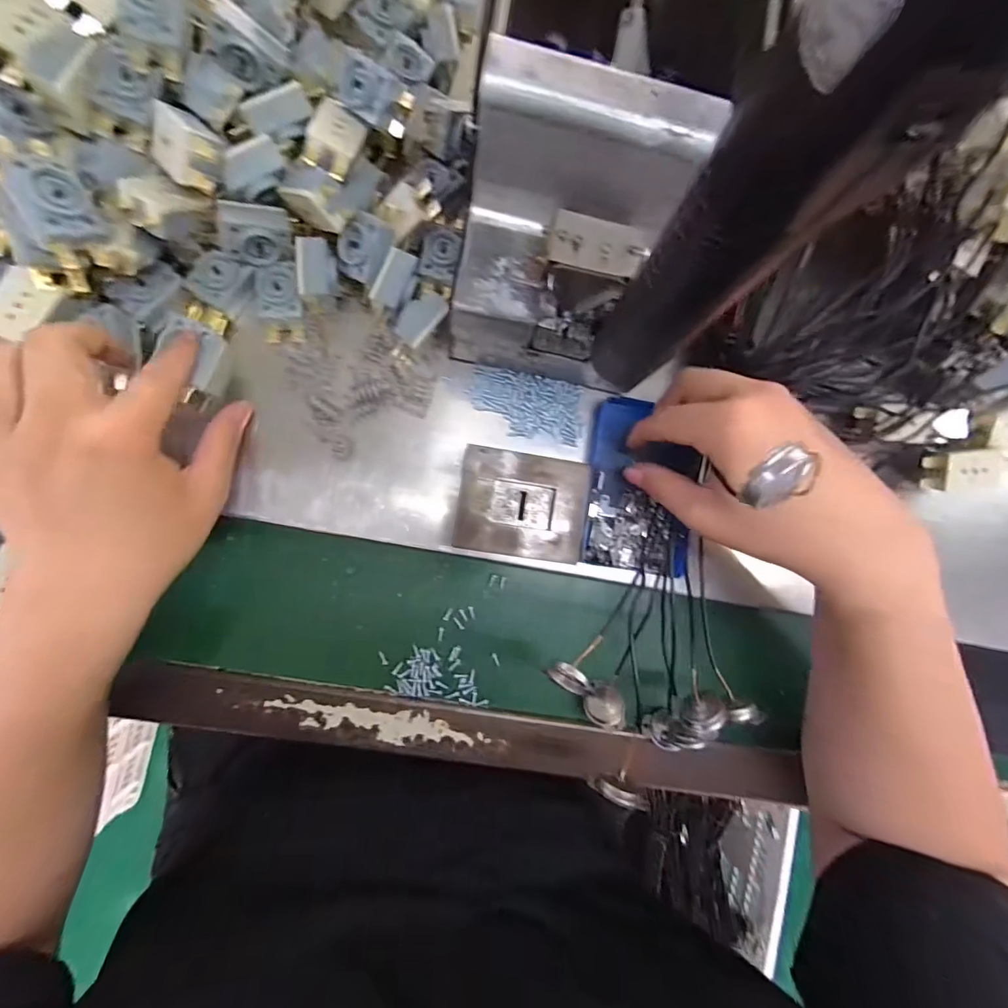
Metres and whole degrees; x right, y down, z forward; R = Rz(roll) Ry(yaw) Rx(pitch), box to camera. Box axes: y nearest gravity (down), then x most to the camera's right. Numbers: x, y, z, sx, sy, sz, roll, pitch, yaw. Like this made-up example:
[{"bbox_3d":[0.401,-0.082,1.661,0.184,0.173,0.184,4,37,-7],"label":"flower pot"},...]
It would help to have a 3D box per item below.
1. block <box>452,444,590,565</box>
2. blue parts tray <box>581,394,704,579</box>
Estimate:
[{"bbox_3d":[0.010,0.001,0.306,0.078,0.028,0.063,9,88,-6],"label":"block"},{"bbox_3d":[0.091,-0.011,0.314,0.067,0.027,0.109,9,88,-6],"label":"blue parts tray"}]

